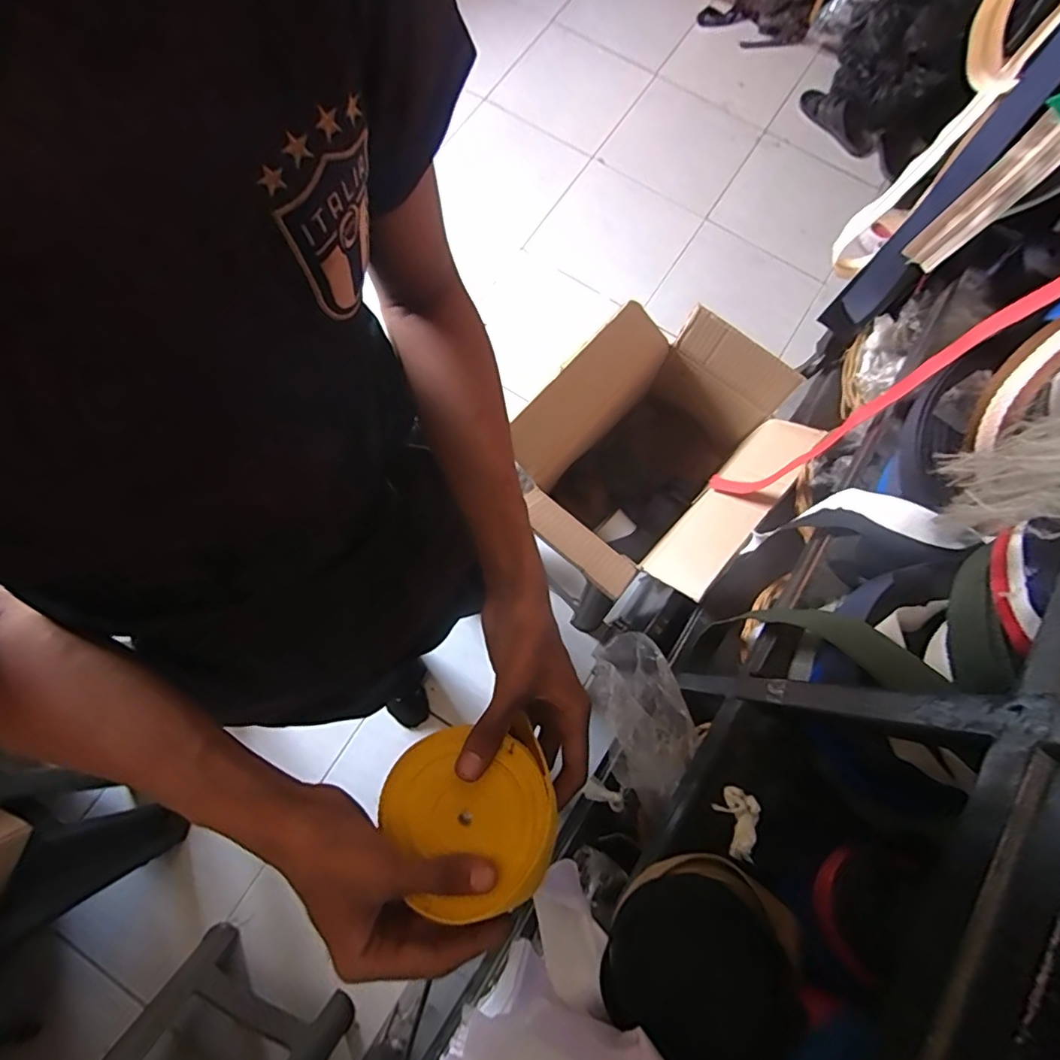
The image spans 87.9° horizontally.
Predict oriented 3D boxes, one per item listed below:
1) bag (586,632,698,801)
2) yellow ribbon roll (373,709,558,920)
[{"bbox_3d":[0.102,0.176,0.520,0.073,0.091,0.150,-18,77,-6],"label":"bag"},{"bbox_3d":[-0.035,0.170,0.328,0.098,0.028,0.095,0,76,-1],"label":"yellow ribbon roll"}]

